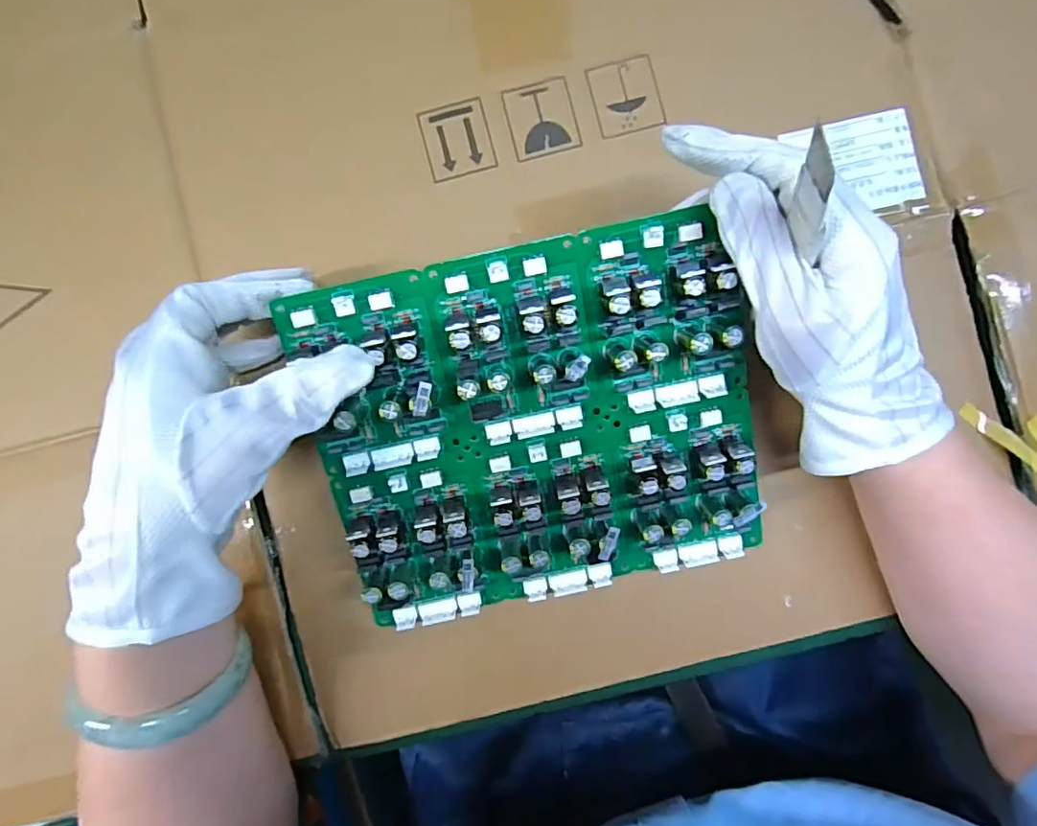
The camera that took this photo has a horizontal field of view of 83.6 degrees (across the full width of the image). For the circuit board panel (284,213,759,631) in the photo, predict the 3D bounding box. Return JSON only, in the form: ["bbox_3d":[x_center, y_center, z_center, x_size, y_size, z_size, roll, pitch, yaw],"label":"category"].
[{"bbox_3d":[0.011,0.013,0.275,0.201,0.022,0.173,-12,107,1],"label":"circuit board panel"}]

